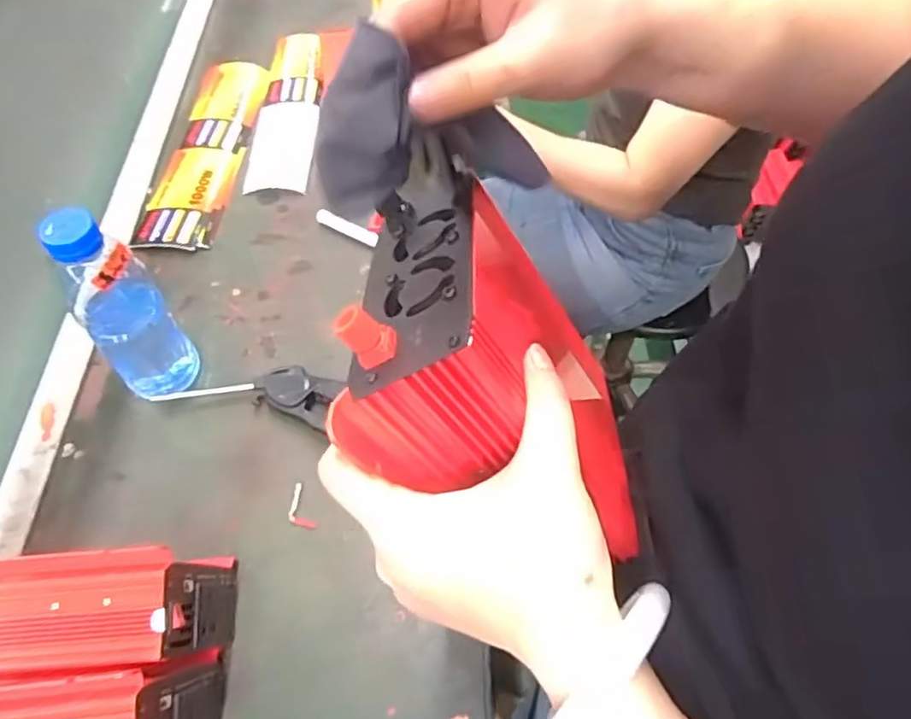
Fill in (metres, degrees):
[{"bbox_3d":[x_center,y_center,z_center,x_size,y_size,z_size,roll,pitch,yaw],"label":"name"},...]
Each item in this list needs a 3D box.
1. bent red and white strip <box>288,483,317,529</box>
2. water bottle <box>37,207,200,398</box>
[{"bbox_3d":[-0.144,0.136,0.581,0.020,0.004,0.045,-22,59,-14],"label":"bent red and white strip"},{"bbox_3d":[-0.291,-0.043,0.563,0.067,0.203,0.064,-23,59,-15],"label":"water bottle"}]

